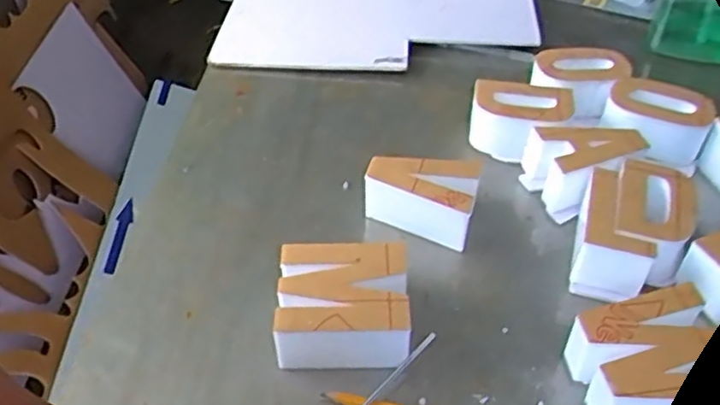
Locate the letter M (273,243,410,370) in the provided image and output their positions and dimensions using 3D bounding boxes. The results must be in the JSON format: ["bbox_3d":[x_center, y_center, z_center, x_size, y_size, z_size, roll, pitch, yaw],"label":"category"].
[{"bbox_3d":[-0.011,0.069,0.448,0.083,0.045,0.075,0,44,0],"label":"letter M"}]

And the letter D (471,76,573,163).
[{"bbox_3d":[0.138,-0.072,0.595,0.084,0.042,0.063,15,46,15],"label":"letter D"}]

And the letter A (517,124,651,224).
[{"bbox_3d":[0.184,-0.030,0.558,0.085,0.051,0.066,-12,45,-13],"label":"letter A"}]

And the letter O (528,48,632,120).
[{"bbox_3d":[0.200,-0.109,0.630,0.086,0.046,0.058,9,44,9],"label":"letter O"}]

